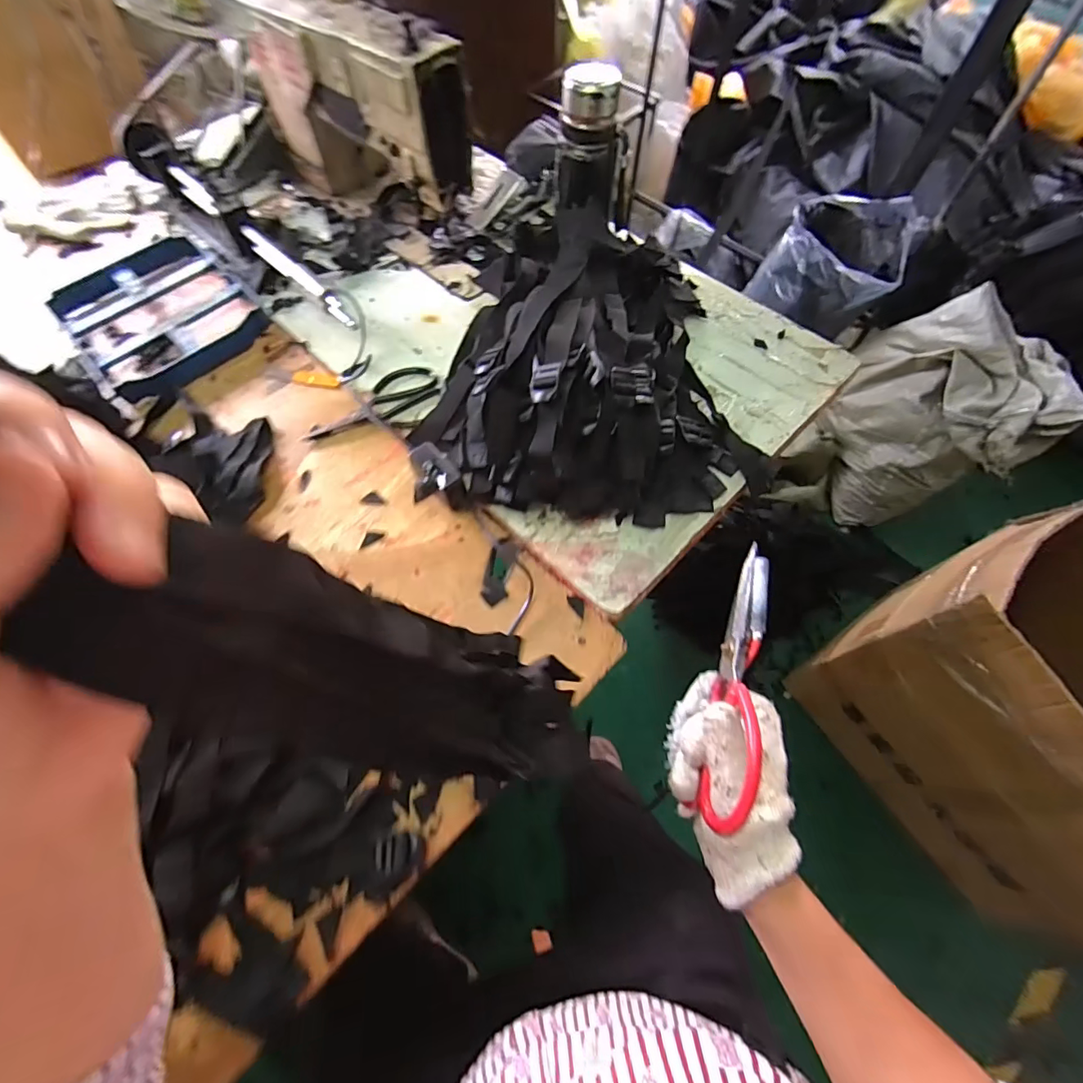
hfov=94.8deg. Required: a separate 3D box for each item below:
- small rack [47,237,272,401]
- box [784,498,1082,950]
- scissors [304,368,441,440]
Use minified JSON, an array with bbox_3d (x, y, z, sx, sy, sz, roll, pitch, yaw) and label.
[{"bbox_3d":[-0.537,-0.323,0.708,0.218,0.028,0.266,-40,70,-16],"label":"small rack"},{"bbox_3d":[0.866,0.304,0.852,0.442,0.605,0.567,-29,68,-12],"label":"box"},{"bbox_3d":[-0.215,-0.181,0.640,0.168,0.017,0.086,-11,65,-4],"label":"scissors"}]

